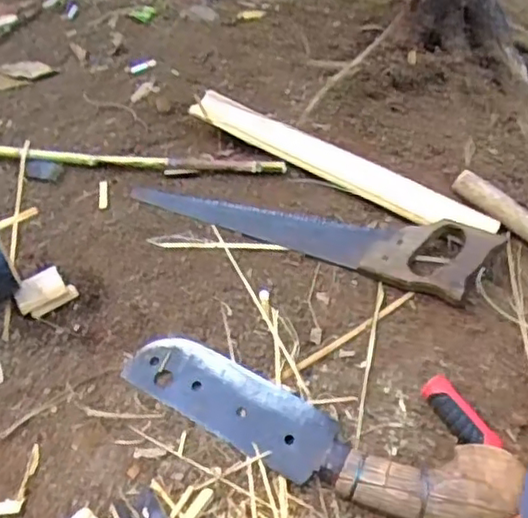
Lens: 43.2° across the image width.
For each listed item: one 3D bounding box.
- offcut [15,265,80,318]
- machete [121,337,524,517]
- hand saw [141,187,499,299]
[{"bbox_3d":[-0.237,0.035,0.721,0.059,0.019,0.046,-22,52,-24],"label":"offcut"},{"bbox_3d":[0.036,0.152,0.607,0.363,0.052,0.080,21,48,15],"label":"machete"},{"bbox_3d":[0.049,-0.048,0.763,0.406,0.051,0.086,20,48,14],"label":"hand saw"}]

